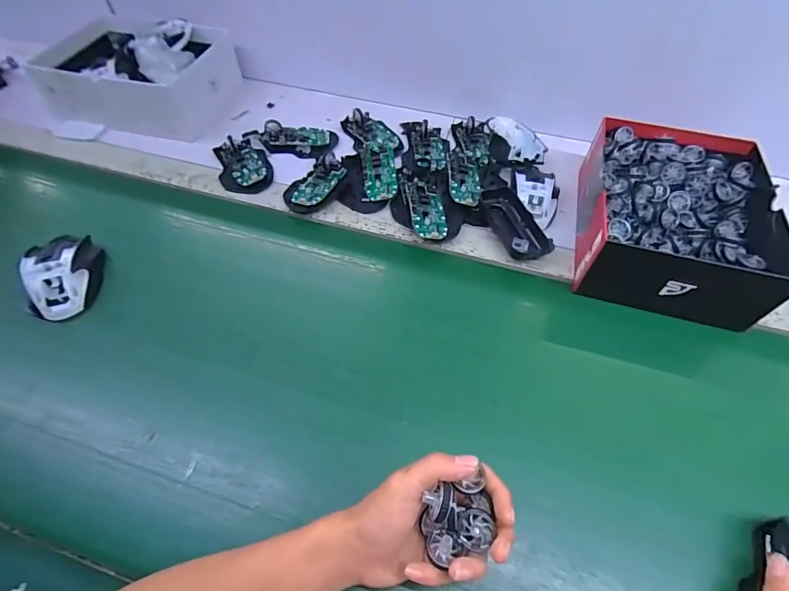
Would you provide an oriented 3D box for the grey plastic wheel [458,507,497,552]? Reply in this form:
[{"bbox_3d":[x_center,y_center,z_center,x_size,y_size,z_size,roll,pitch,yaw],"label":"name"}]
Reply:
[{"bbox_3d":[0.057,0.164,0.286,0.024,0.008,0.025,17,57,11],"label":"grey plastic wheel"}]

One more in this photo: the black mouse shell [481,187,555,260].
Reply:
[{"bbox_3d":[0.153,-0.092,0.528,0.057,0.024,0.114,-16,57,-11],"label":"black mouse shell"}]

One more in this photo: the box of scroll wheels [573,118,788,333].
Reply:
[{"bbox_3d":[0.332,-0.094,0.493,0.184,0.087,0.236,14,57,9],"label":"box of scroll wheels"}]

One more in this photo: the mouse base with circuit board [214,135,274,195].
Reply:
[{"bbox_3d":[-0.219,-0.190,0.590,0.072,0.023,0.103,-18,58,-13],"label":"mouse base with circuit board"}]

